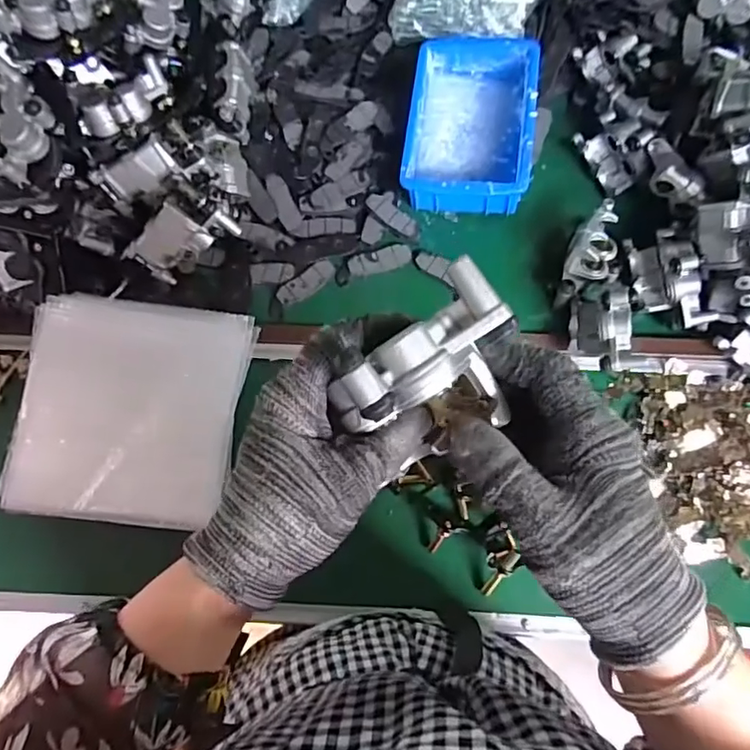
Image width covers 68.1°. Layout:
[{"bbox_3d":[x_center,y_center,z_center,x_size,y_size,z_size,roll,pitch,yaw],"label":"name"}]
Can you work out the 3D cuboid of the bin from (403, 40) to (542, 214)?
[{"bbox_3d":[0.109,-0.289,0.647,0.138,0.067,0.208,8,77,2],"label":"bin"}]

